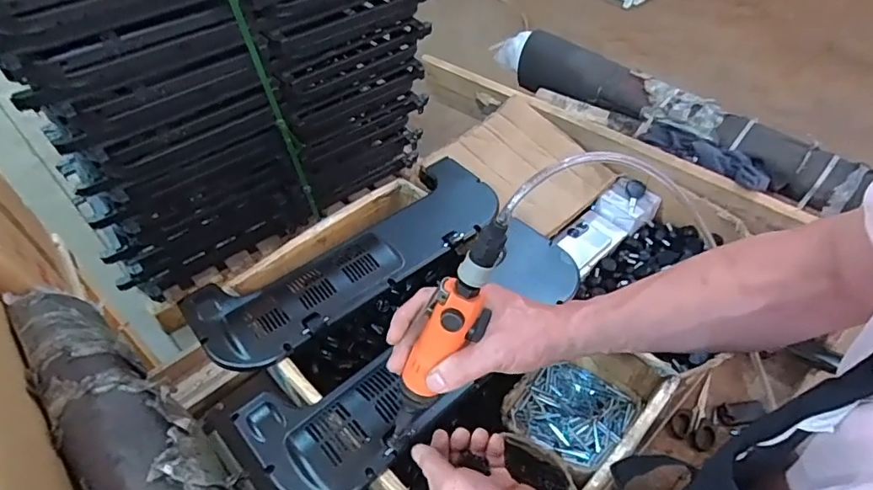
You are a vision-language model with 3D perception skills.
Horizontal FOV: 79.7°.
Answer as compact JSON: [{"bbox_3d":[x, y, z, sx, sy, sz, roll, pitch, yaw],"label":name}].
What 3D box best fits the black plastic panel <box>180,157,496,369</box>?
[{"bbox_3d":[-0.111,0.007,0.749,0.465,0.020,0.155,-31,56,-24],"label":"black plastic panel"}]

